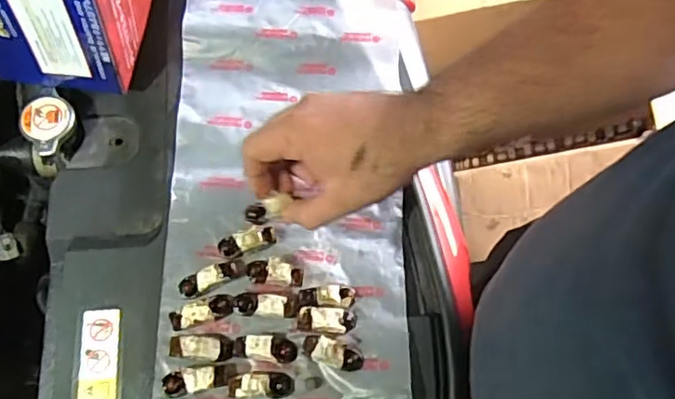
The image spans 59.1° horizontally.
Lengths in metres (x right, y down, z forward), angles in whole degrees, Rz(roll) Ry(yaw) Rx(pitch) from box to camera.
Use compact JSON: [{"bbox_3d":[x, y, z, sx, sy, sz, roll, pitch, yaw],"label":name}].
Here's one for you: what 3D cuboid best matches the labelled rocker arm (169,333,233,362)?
[{"bbox_3d":[-0.097,0.104,0.423,0.041,0.024,0.019,6,70,2],"label":"labelled rocker arm"}]

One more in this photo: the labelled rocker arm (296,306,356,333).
[{"bbox_3d":[-0.007,0.089,0.439,0.044,0.017,0.017,7,69,-18],"label":"labelled rocker arm"}]

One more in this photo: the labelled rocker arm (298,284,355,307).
[{"bbox_3d":[-0.006,0.072,0.449,0.043,0.016,0.016,3,70,-14],"label":"labelled rocker arm"}]

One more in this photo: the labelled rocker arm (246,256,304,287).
[{"bbox_3d":[-0.048,0.054,0.446,0.042,0.015,0.018,4,70,2],"label":"labelled rocker arm"}]

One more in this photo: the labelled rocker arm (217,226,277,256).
[{"bbox_3d":[-0.069,0.032,0.449,0.043,0.017,0.017,-12,71,-4],"label":"labelled rocker arm"}]

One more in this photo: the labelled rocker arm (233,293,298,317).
[{"bbox_3d":[-0.053,0.077,0.434,0.046,0.015,0.019,-1,70,0],"label":"labelled rocker arm"}]

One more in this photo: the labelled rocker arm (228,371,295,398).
[{"bbox_3d":[-0.053,0.130,0.418,0.044,0.019,0.019,5,69,-16],"label":"labelled rocker arm"}]

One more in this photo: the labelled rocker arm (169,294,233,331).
[{"bbox_3d":[-0.097,0.080,0.428,0.045,0.017,0.018,-14,70,-25],"label":"labelled rocker arm"}]

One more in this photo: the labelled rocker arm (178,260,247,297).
[{"bbox_3d":[-0.093,0.056,0.438,0.049,0.022,0.017,-26,72,-9],"label":"labelled rocker arm"}]

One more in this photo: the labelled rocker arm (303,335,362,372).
[{"bbox_3d":[-0.002,0.112,0.433,0.044,0.017,0.018,24,72,-7],"label":"labelled rocker arm"}]

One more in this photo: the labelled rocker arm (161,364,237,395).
[{"bbox_3d":[-0.095,0.124,0.412,0.051,0.018,0.017,-6,70,-17],"label":"labelled rocker arm"}]

